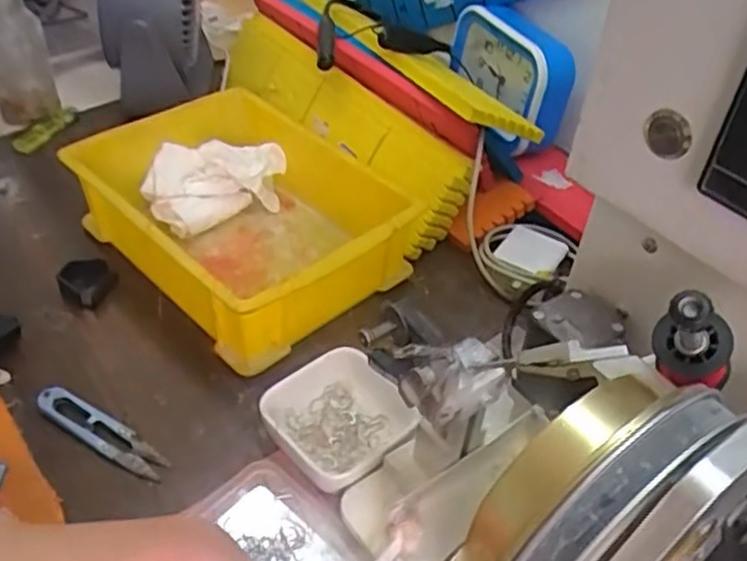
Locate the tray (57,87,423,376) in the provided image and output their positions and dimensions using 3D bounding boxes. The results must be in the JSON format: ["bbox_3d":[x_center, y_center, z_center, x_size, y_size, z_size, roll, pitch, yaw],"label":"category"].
[{"bbox_3d":[-0.098,-0.059,0.580,0.251,0.076,0.200,35,51,29],"label":"tray"}]

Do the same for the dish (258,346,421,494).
[{"bbox_3d":[-0.020,0.087,0.452,0.084,0.026,0.083,-28,52,-30],"label":"dish"}]

